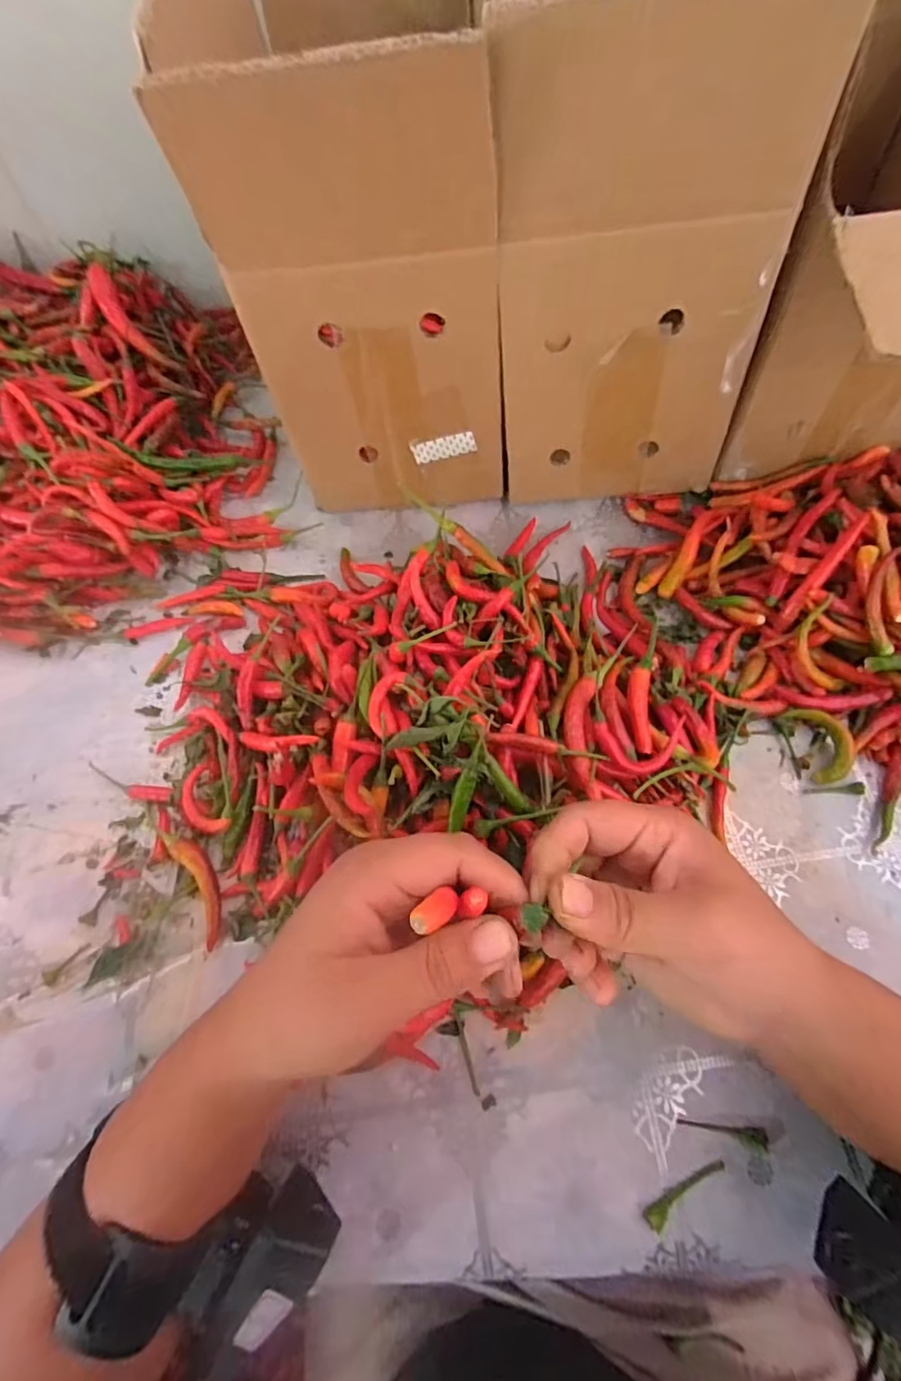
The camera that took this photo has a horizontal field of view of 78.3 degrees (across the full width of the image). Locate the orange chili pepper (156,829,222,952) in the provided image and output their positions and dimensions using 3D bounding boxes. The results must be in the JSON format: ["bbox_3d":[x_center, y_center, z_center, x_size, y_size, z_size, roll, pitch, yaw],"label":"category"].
[{"bbox_3d":[-0.141,0.107,0.310,0.018,0.013,0.069,-29,65,-11],"label":"orange chili pepper"}]

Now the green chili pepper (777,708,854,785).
[{"bbox_3d":[0.221,0.031,0.329,0.029,0.007,0.046,-23,65,17],"label":"green chili pepper"}]

